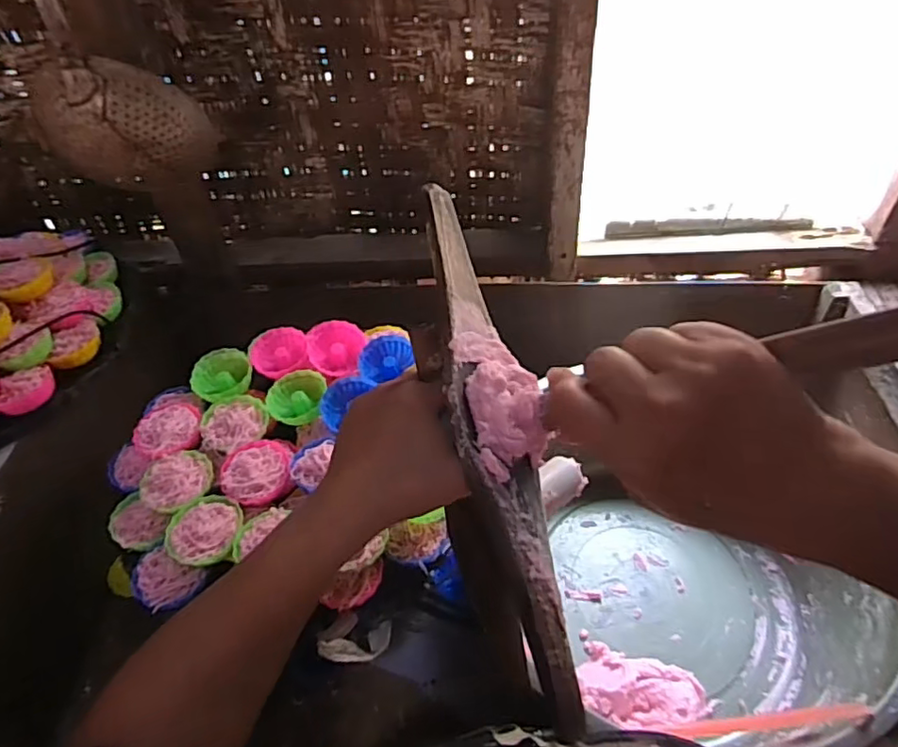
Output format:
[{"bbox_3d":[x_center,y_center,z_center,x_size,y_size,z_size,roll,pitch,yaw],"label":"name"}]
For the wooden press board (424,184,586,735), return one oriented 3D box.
[{"bbox_3d":[0.017,0.019,0.315,0.047,0.045,0.291,-8,63,-3],"label":"wooden press board"}]

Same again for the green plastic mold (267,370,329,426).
[{"bbox_3d":[-0.154,0.024,0.612,0.059,0.023,0.052,-23,50,-16],"label":"green plastic mold"}]

